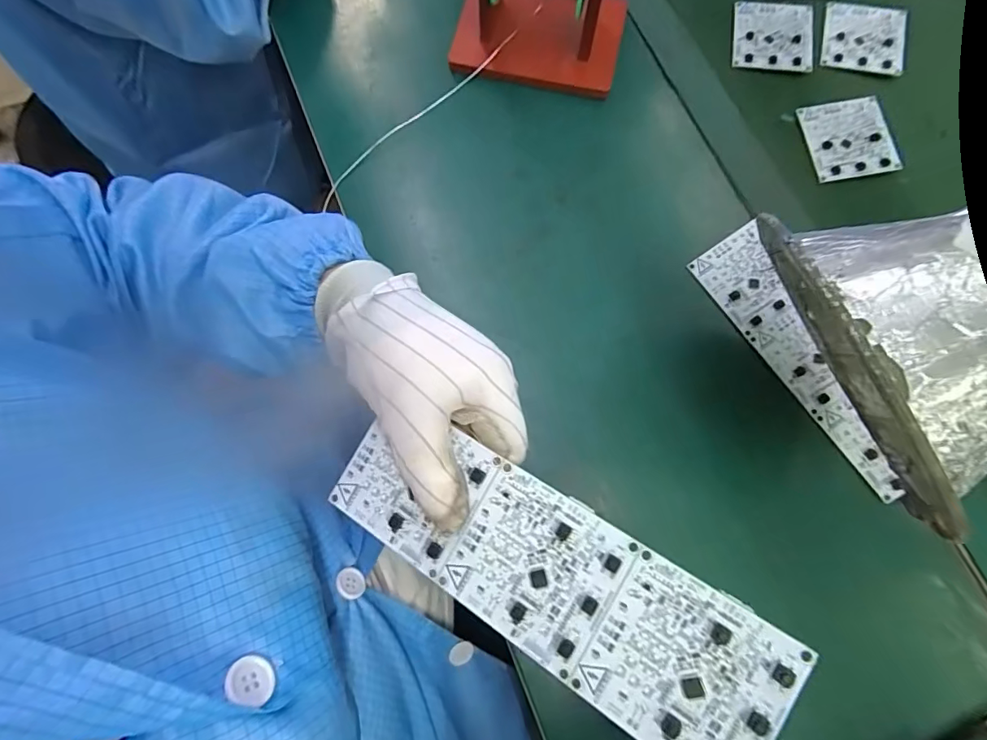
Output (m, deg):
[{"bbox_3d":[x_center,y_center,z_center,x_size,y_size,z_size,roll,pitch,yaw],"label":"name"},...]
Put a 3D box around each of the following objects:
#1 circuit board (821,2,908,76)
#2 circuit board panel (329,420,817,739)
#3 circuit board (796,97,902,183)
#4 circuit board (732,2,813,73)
[{"bbox_3d":[0.335,-0.302,0.424,0.069,0.005,0.074,10,78,7],"label":"circuit board"},{"bbox_3d":[0.019,0.088,0.209,0.207,0.004,0.066,29,87,19],"label":"circuit board panel"},{"bbox_3d":[0.301,-0.196,0.396,0.068,0.005,0.073,-7,76,-3],"label":"circuit board"},{"bbox_3d":[0.252,-0.303,0.421,0.067,0.010,0.073,8,76,1],"label":"circuit board"}]

